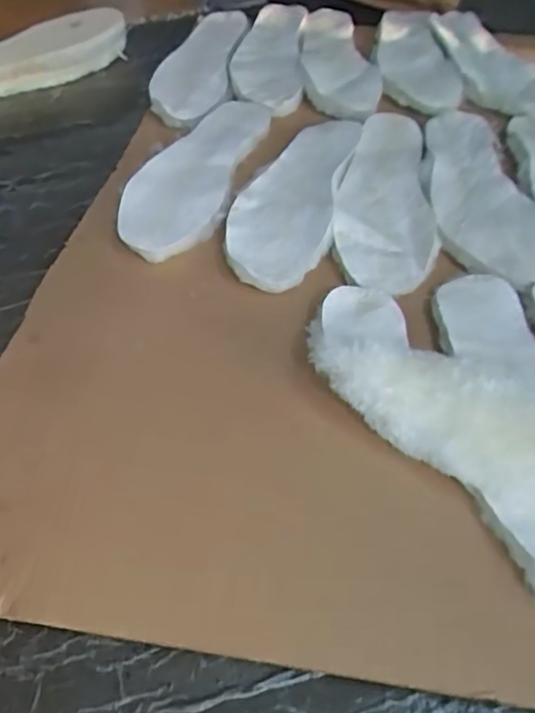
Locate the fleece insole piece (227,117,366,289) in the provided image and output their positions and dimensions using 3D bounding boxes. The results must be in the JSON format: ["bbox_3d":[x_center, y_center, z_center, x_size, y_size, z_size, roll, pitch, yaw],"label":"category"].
[{"bbox_3d":[0.025,-0.156,0.526,0.088,0.013,0.252,9,53,11],"label":"fleece insole piece"}]

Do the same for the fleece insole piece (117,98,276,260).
[{"bbox_3d":[-0.069,-0.183,0.555,0.091,0.013,0.255,13,52,7],"label":"fleece insole piece"}]

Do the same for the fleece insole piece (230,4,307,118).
[{"bbox_3d":[0.001,-0.371,0.703,0.084,0.019,0.247,1,52,5],"label":"fleece insole piece"}]

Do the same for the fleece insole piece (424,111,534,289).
[{"bbox_3d":[0.195,-0.157,0.524,0.094,0.011,0.254,-2,52,2],"label":"fleece insole piece"}]

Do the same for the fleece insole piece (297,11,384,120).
[{"bbox_3d":[0.084,-0.361,0.693,0.087,0.016,0.271,-5,52,1],"label":"fleece insole piece"}]

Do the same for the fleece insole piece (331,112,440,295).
[{"bbox_3d":[0.105,-0.155,0.521,0.086,0.009,0.260,2,52,5],"label":"fleece insole piece"}]

